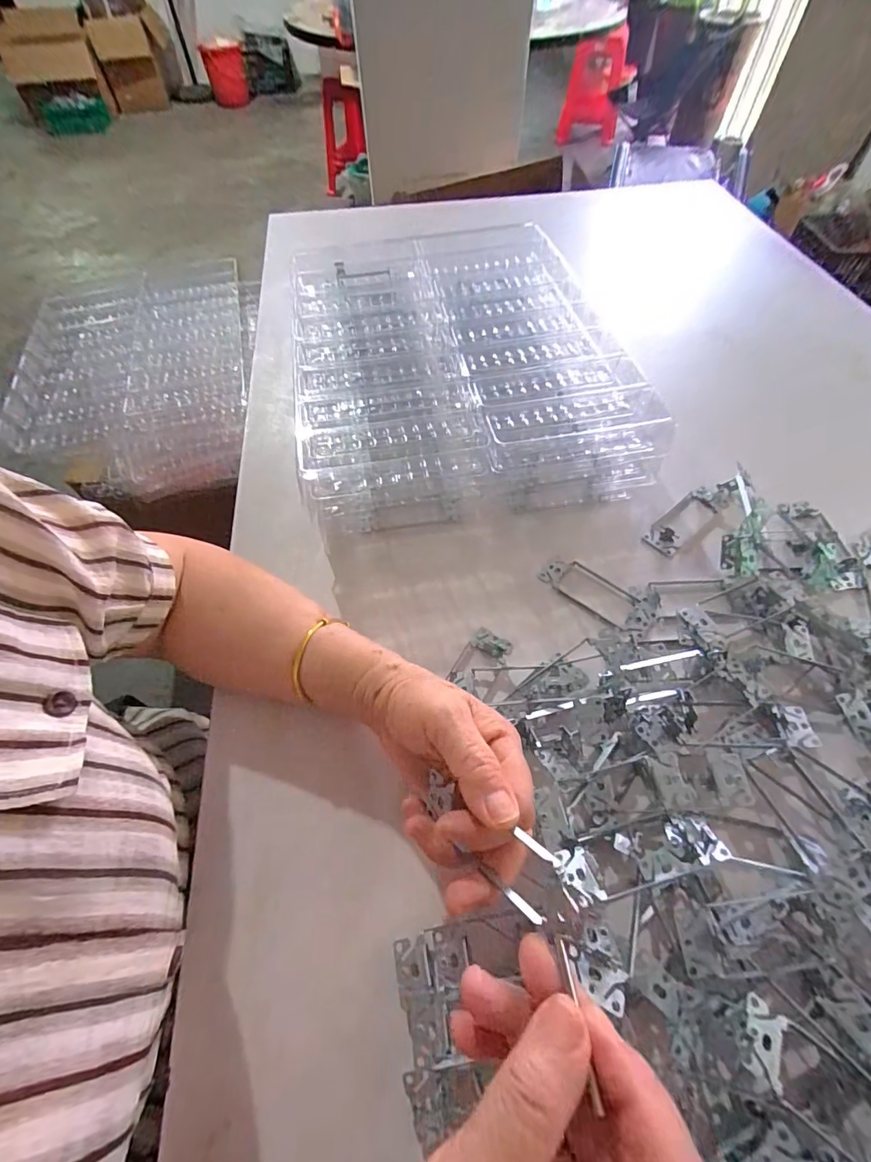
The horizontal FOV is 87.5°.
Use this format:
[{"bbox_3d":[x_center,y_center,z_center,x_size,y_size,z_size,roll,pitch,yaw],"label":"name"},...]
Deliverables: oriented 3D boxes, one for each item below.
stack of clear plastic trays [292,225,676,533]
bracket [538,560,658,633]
[{"bbox_3d":[0.019,-0.247,0.534,0.329,0.112,0.390,-8,58,-3],"label":"stack of clear plastic trays"},{"bbox_3d":[0.149,0.012,0.422,0.105,0.004,0.044,30,64,19],"label":"bracket"}]

